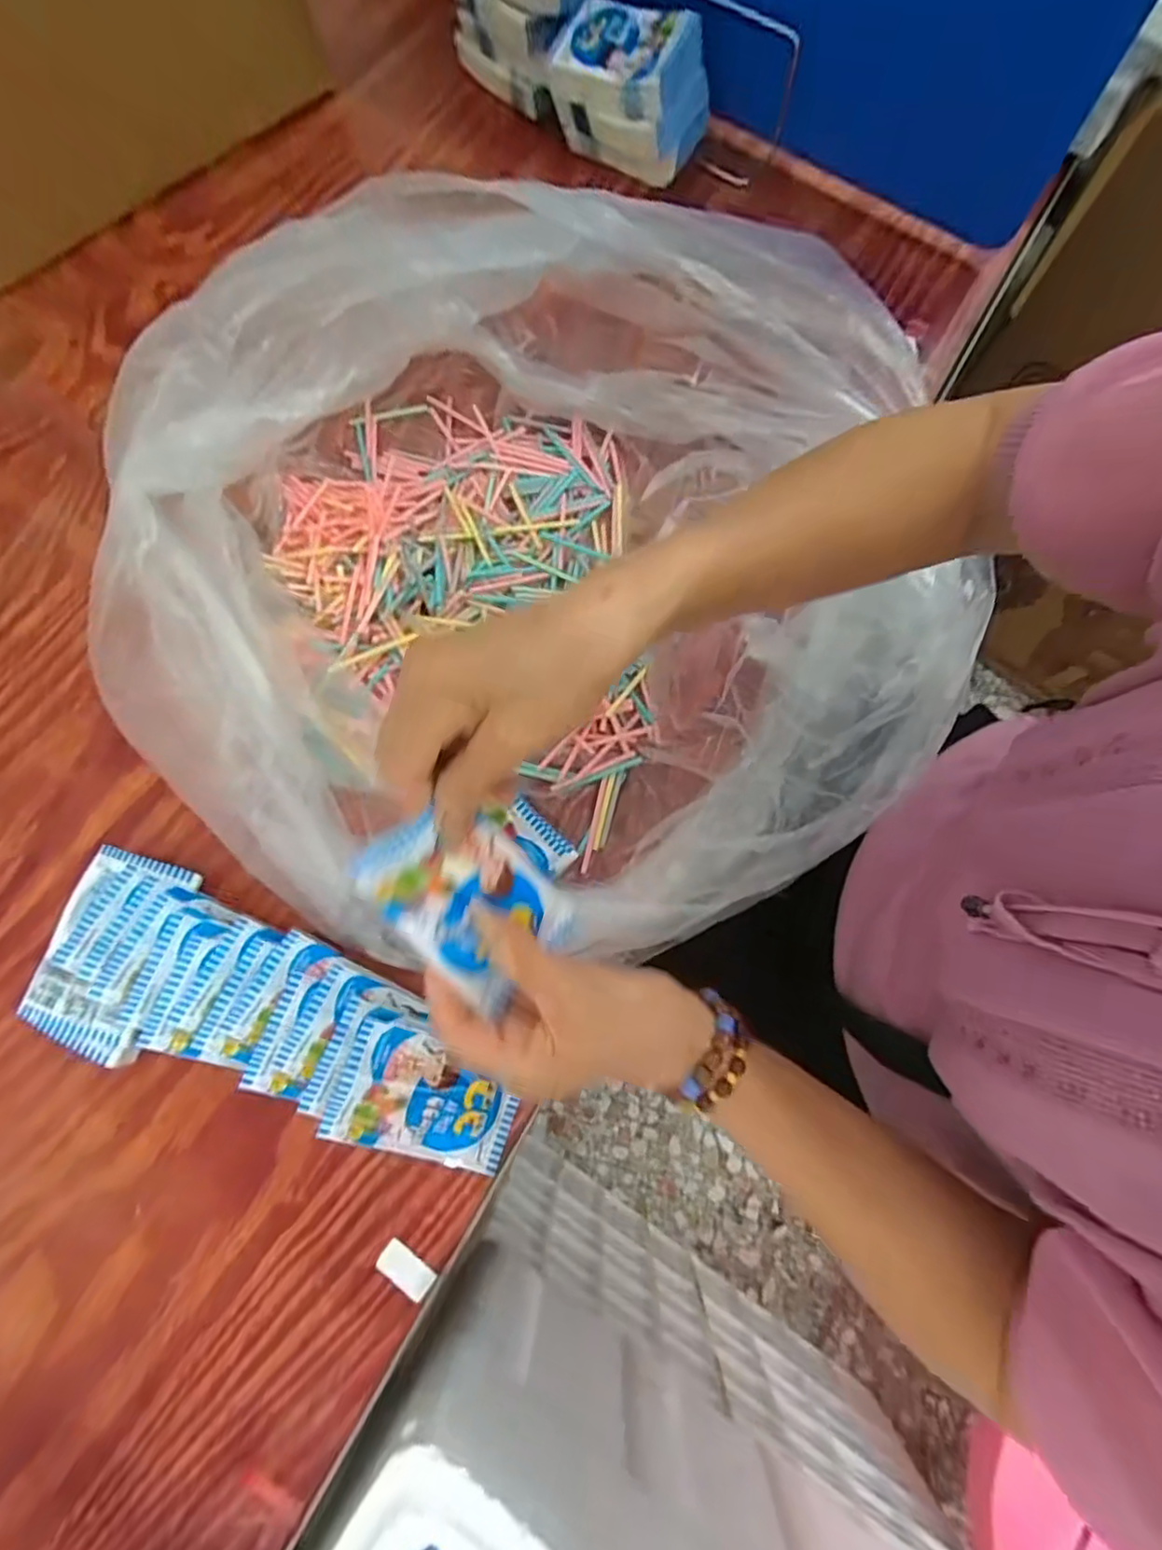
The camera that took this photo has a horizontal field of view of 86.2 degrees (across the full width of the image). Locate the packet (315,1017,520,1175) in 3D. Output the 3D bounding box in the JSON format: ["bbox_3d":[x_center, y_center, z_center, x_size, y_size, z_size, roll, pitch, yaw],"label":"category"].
[{"bbox_3d":[-0.084,0.183,0.351,0.102,0.012,0.062,26,79,-20],"label":"packet"}]

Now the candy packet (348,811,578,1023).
[{"bbox_3d":[-0.048,0.055,0.282,0.065,0.012,0.102,-47,123,-21],"label":"candy packet"}]

